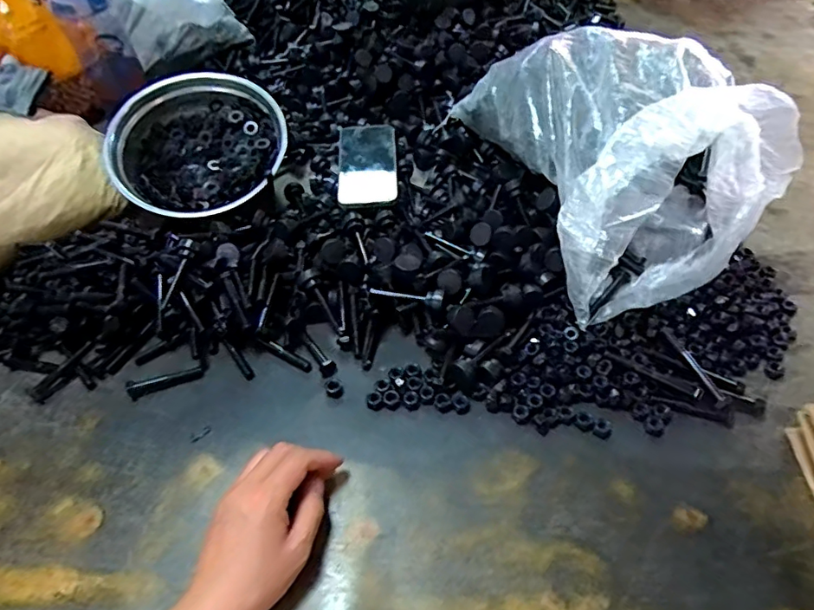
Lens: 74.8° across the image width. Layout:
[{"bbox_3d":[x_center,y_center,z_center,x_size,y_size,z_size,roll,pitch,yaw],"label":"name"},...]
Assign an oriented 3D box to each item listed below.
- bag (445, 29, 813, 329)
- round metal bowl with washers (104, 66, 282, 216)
[{"bbox_3d":[0.226,-0.182,0.608,0.213,0.177,0.357,-14,51,-10],"label":"bag"},{"bbox_3d":[-0.269,-0.212,0.682,0.220,0.059,0.220,-2,62,4],"label":"round metal bowl with washers"}]

